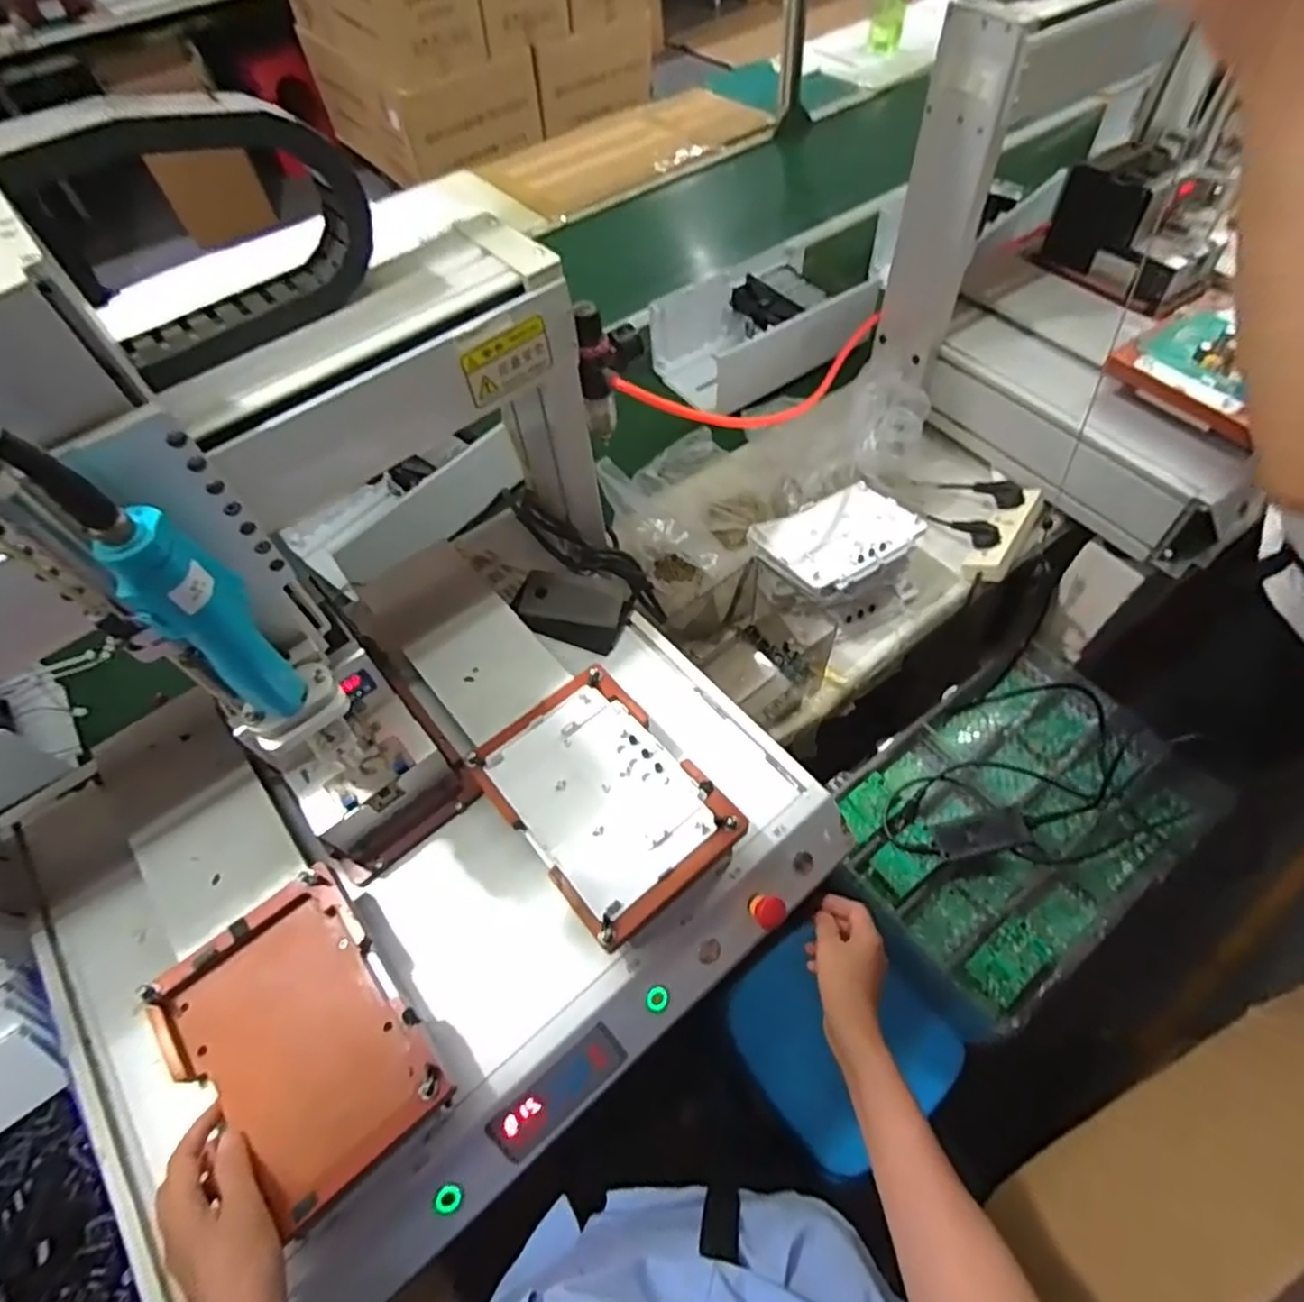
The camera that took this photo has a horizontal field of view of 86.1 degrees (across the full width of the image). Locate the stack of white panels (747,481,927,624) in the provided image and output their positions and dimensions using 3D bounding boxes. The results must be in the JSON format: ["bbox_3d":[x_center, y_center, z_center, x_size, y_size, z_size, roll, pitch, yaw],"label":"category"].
[{"bbox_3d":[0.246,-0.126,0.940,0.195,0.108,0.152,-22,59,-10],"label":"stack of white panels"}]

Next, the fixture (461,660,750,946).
[{"bbox_3d":[-0.044,0.130,0.630,0.156,0.021,0.216,-37,62,-18],"label":"fixture"}]

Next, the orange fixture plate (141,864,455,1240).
[{"bbox_3d":[-0.270,0.294,0.530,0.151,0.018,0.218,-37,62,-18],"label":"orange fixture plate"}]

